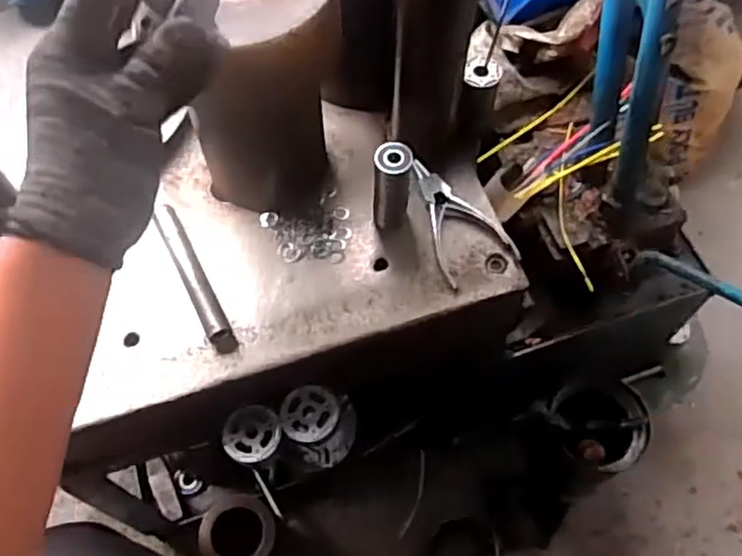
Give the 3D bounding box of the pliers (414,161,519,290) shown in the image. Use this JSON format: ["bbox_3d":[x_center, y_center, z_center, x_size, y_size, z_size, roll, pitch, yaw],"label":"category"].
[{"bbox_3d":[0.070,-0.053,0.637,0.068,0.012,0.126,-29,66,-14],"label":"pliers"}]

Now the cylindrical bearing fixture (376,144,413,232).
[{"bbox_3d":[0.019,-0.078,0.611,0.030,0.090,0.027,3,62,2],"label":"cylindrical bearing fixture"}]

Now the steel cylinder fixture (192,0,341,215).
[{"bbox_3d":[-0.089,-0.167,0.575,0.127,0.238,0.118,0,62,0],"label":"steel cylinder fixture"}]

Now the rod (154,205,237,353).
[{"bbox_3d":[-0.154,-0.001,0.609,0.020,0.025,0.147,-25,65,-13],"label":"rod"}]

